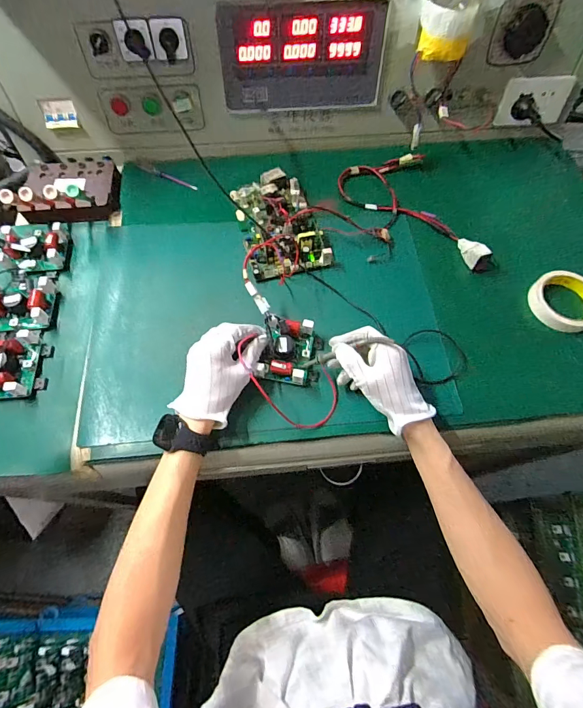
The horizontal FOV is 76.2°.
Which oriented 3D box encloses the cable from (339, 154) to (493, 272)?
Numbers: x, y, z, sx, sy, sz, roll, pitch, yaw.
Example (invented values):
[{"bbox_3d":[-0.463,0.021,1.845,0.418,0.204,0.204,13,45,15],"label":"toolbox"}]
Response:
[{"bbox_3d":[0.188,-0.229,0.603,0.153,0.031,0.264,-16,67,-8],"label":"cable"}]

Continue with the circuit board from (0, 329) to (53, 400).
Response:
[{"bbox_3d":[-0.376,0.008,0.484,0.091,0.051,0.094,-3,65,-3],"label":"circuit board"}]

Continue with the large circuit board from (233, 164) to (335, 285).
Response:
[{"bbox_3d":[-0.023,-0.214,0.593,0.119,0.036,0.192,-16,67,-8],"label":"large circuit board"}]

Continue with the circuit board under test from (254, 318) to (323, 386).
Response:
[{"bbox_3d":[0.002,-0.005,0.497,0.075,0.048,0.086,11,66,4],"label":"circuit board under test"}]

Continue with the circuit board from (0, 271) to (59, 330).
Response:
[{"bbox_3d":[-0.386,-0.076,0.532,0.087,0.032,0.084,2,65,0],"label":"circuit board"}]

